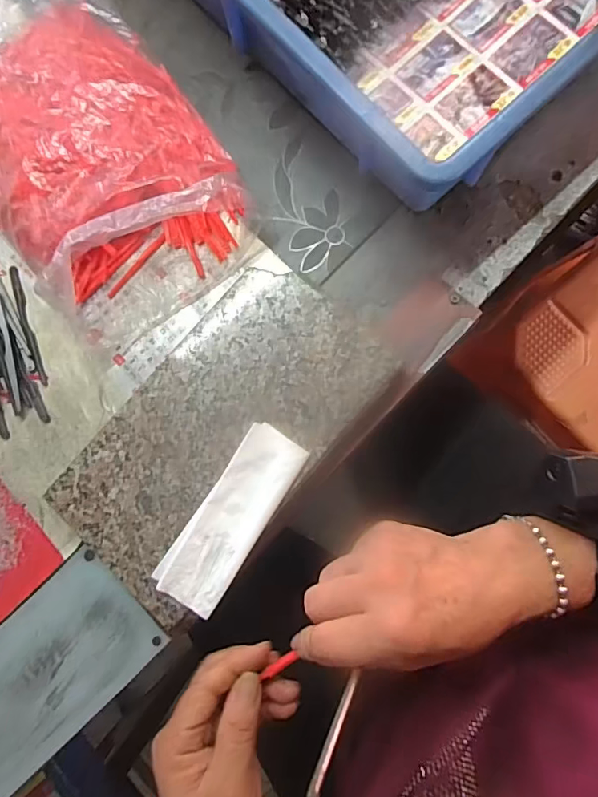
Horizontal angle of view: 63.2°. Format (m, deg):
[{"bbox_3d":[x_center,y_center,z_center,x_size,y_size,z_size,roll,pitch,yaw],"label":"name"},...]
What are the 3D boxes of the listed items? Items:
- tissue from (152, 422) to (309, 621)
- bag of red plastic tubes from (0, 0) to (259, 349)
[{"bbox_3d":[-0.046,0.081,0.332,0.047,0.008,0.130,32,87,7],"label":"tissue"},{"bbox_3d":[-0.179,-0.204,0.366,0.182,0.055,0.311,-36,82,0],"label":"bag of red plastic tubes"}]

